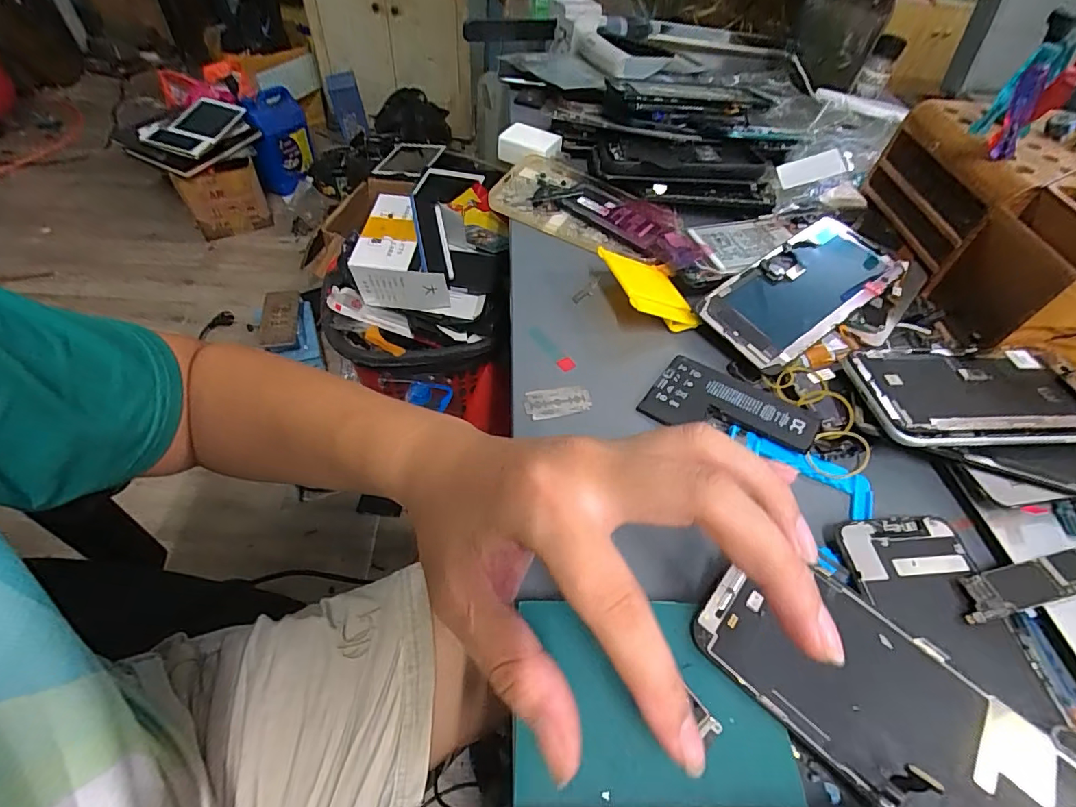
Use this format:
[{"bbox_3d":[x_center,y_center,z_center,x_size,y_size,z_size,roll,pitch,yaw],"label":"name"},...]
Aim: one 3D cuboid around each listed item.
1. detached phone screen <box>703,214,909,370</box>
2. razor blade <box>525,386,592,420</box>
[{"bbox_3d":[0.190,-0.083,0.351,0.147,0.006,0.071,-34,69,-14],"label":"detached phone screen"},{"bbox_3d":[0.013,-0.001,0.306,0.041,0.004,0.020,-8,61,-7],"label":"razor blade"}]

